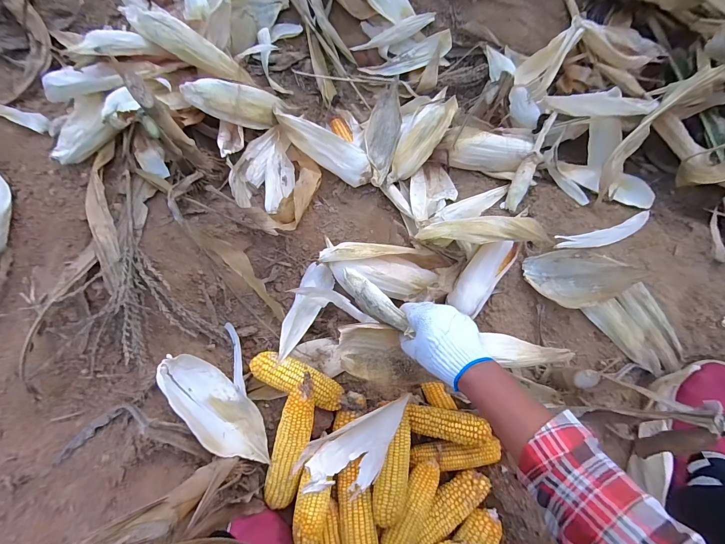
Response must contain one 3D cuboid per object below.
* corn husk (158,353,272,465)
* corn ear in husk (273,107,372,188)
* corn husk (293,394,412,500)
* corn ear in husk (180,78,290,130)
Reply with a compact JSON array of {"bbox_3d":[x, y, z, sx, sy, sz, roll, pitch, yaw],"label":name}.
[{"bbox_3d":[-0.225,0.213,0.499,0.217,0.057,0.079,46,76,-2],"label":"corn husk"},{"bbox_3d":[-0.084,-0.264,0.661,0.240,0.066,0.065,37,77,8],"label":"corn ear in husk"},{"bbox_3d":[-0.002,0.271,0.485,0.187,0.039,0.081,-23,76,-7],"label":"corn husk"},{"bbox_3d":[-0.235,-0.331,0.642,0.213,0.045,0.071,-10,70,-41],"label":"corn ear in husk"}]

